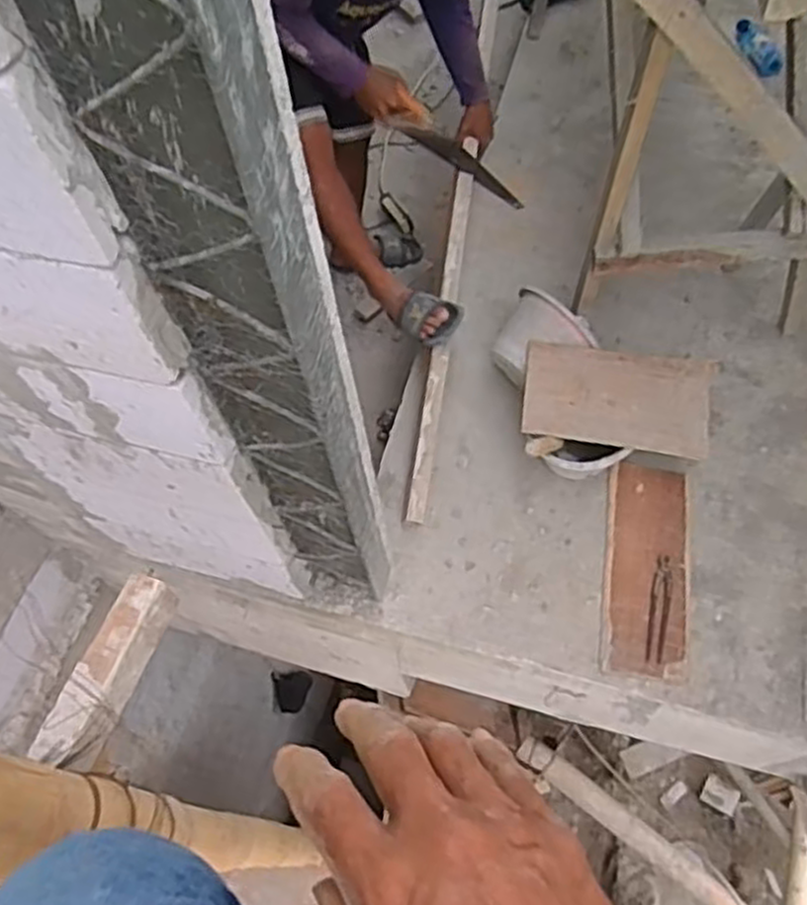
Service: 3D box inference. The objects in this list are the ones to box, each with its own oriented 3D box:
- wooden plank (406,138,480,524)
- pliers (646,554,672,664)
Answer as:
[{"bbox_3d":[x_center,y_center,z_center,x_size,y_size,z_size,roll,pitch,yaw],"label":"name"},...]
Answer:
[{"bbox_3d":[0.087,-0.242,1.768,0.049,0.042,0.811,7,76,8],"label":"wooden plank"},{"bbox_3d":[0.518,0.313,1.577,0.037,0.010,0.223,11,63,10],"label":"pliers"}]

